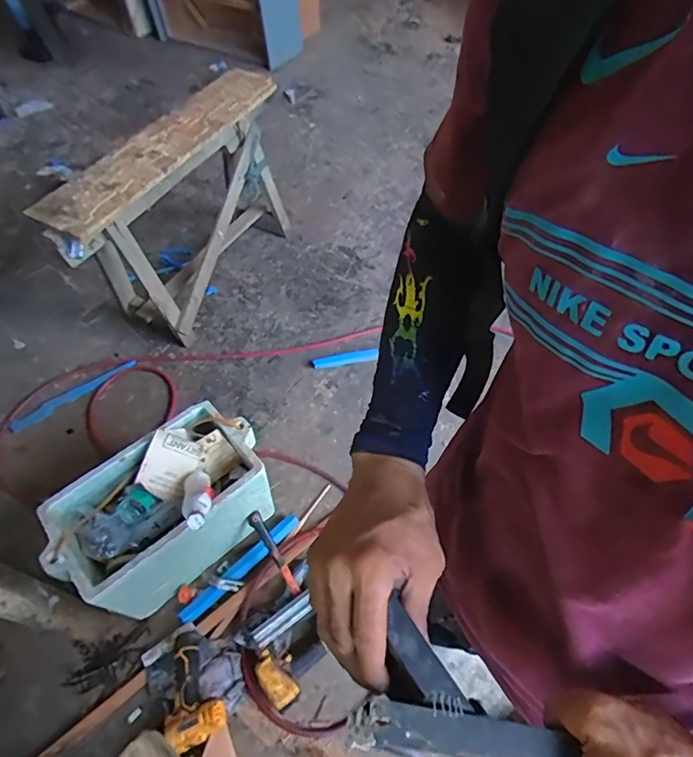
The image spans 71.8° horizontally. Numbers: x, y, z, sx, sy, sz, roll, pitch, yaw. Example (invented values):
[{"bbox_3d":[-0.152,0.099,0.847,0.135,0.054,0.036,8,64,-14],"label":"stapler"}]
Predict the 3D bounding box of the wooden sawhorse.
[{"bbox_3d":[-0.520,-0.535,1.549,0.266,0.521,0.813,22,58,19],"label":"wooden sawhorse"}]

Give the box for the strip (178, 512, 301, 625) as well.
[{"bbox_3d":[-0.251,0.452,1.160,0.340,0.022,0.043,-39,60,-22],"label":"strip"}]

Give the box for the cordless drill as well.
[{"bbox_3d":[-0.324,0.632,0.987,0.119,0.058,0.204,-23,39,-13],"label":"cordless drill"}]

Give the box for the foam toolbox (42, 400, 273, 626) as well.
[{"bbox_3d":[-0.386,0.301,1.077,0.449,0.276,0.261,-35,59,-20],"label":"foam toolbox"}]

